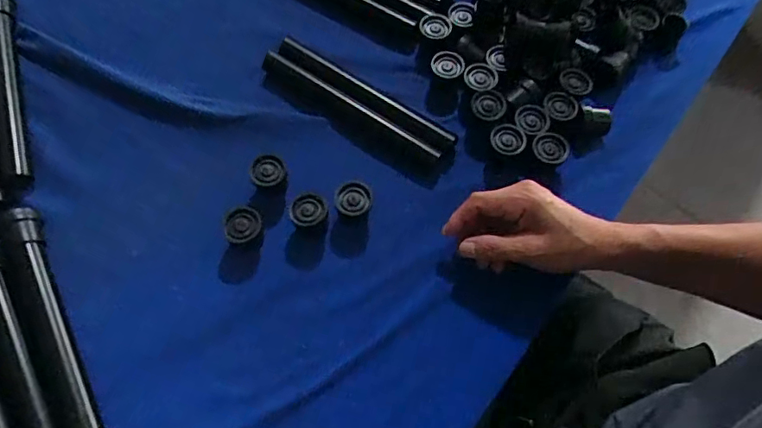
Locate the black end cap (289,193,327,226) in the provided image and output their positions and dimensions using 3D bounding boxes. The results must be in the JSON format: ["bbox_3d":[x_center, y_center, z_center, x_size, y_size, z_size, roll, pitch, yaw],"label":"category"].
[{"bbox_3d":[-0.067,-0.004,0.463,0.033,0.014,0.028,2,66,-1],"label":"black end cap"}]

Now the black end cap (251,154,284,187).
[{"bbox_3d":[-0.108,-0.041,0.479,0.031,0.017,0.028,-22,68,-12],"label":"black end cap"}]

